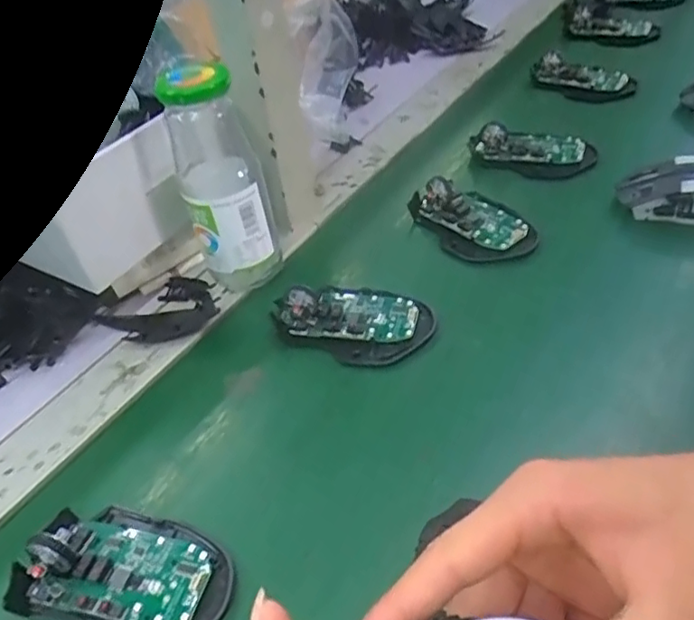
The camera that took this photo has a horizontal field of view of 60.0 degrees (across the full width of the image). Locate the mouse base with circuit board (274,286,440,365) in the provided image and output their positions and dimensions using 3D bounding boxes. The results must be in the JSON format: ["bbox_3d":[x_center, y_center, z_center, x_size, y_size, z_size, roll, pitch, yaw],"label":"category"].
[{"bbox_3d":[0.003,0.000,0.430,0.112,0.028,0.065,11,46,19],"label":"mouse base with circuit board"}]

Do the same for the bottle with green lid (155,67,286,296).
[{"bbox_3d":[-0.088,-0.094,0.439,0.064,0.163,0.065,-17,44,-10],"label":"bottle with green lid"}]

